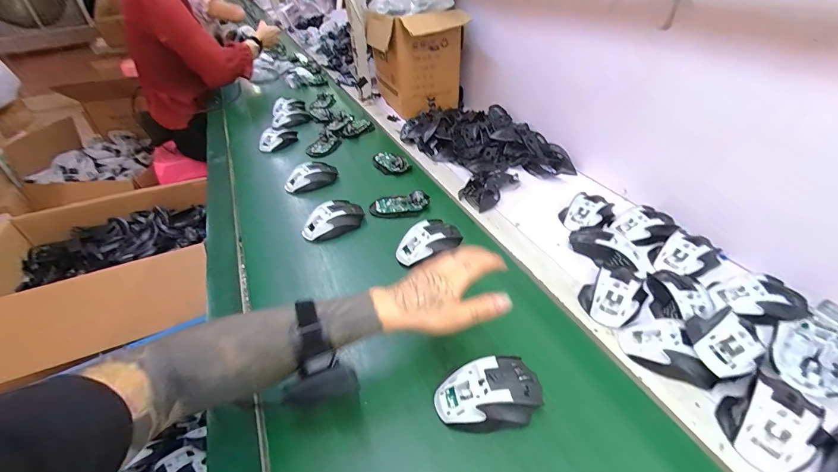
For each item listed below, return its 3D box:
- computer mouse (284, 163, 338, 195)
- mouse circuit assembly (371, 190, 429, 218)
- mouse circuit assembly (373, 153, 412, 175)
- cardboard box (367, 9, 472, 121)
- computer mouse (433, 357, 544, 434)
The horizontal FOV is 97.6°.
[{"bbox_3d":[-0.234,-0.127,0.798,0.114,0.051,0.064,-13,42,-9],"label":"computer mouse"},{"bbox_3d":[-0.038,-0.062,0.719,0.115,0.037,0.046,-7,41,-1],"label":"mouse circuit assembly"},{"bbox_3d":[-0.066,-0.170,0.859,0.104,0.024,0.053,29,52,33],"label":"mouse circuit assembly"},{"bbox_3d":[-0.013,-0.526,1.084,0.232,0.241,0.284,-13,42,-9],"label":"cardboard box"},{"bbox_3d":[0.077,0.173,0.399,0.112,0.032,0.069,-14,42,-9],"label":"computer mouse"}]

